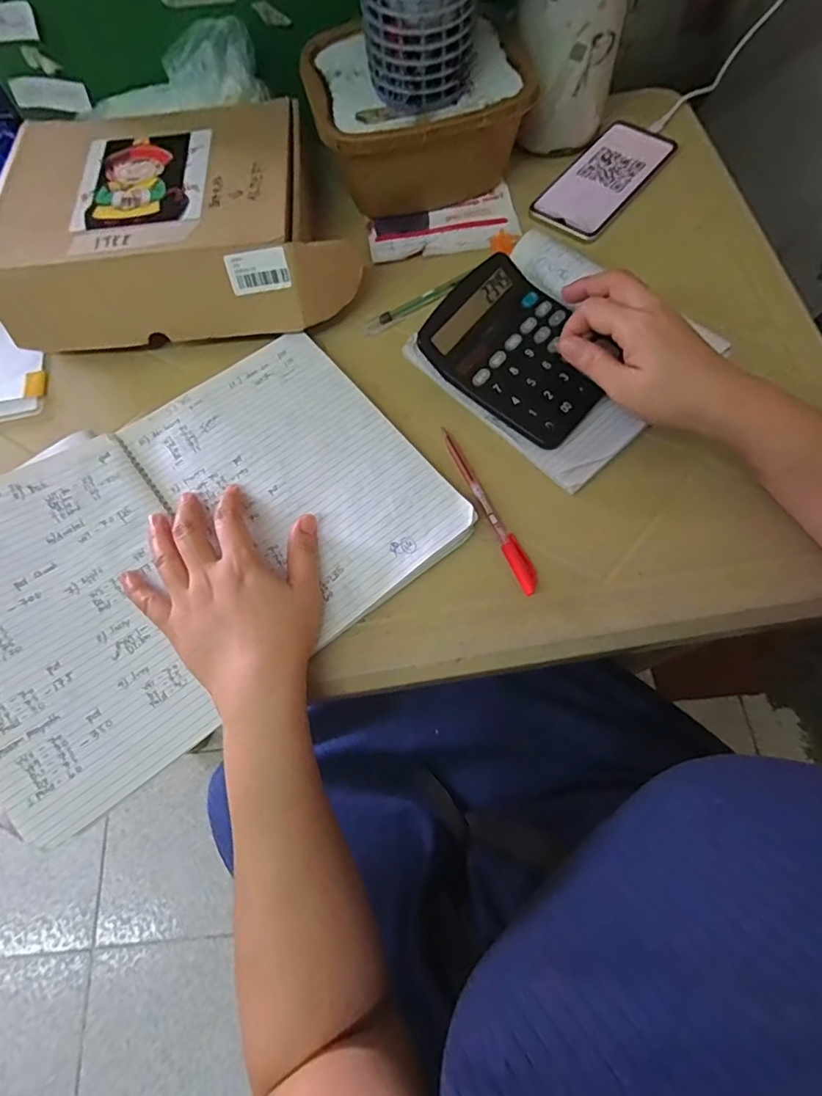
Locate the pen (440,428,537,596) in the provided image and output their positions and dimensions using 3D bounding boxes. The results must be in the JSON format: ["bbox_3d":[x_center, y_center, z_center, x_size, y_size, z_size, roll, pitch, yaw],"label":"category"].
[{"bbox_3d":[0.059,-0.034,0.412,0.016,0.006,0.151,-23,69,-6],"label":"pen"}]

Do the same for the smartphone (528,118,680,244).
[{"bbox_3d":[0.190,-0.366,0.526,0.073,0.006,0.160,38,75,15],"label":"smartphone"}]

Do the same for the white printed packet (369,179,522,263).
[{"bbox_3d":[0.031,-0.318,0.532,0.144,0.013,0.070,-11,69,-2],"label":"white printed packet"}]

